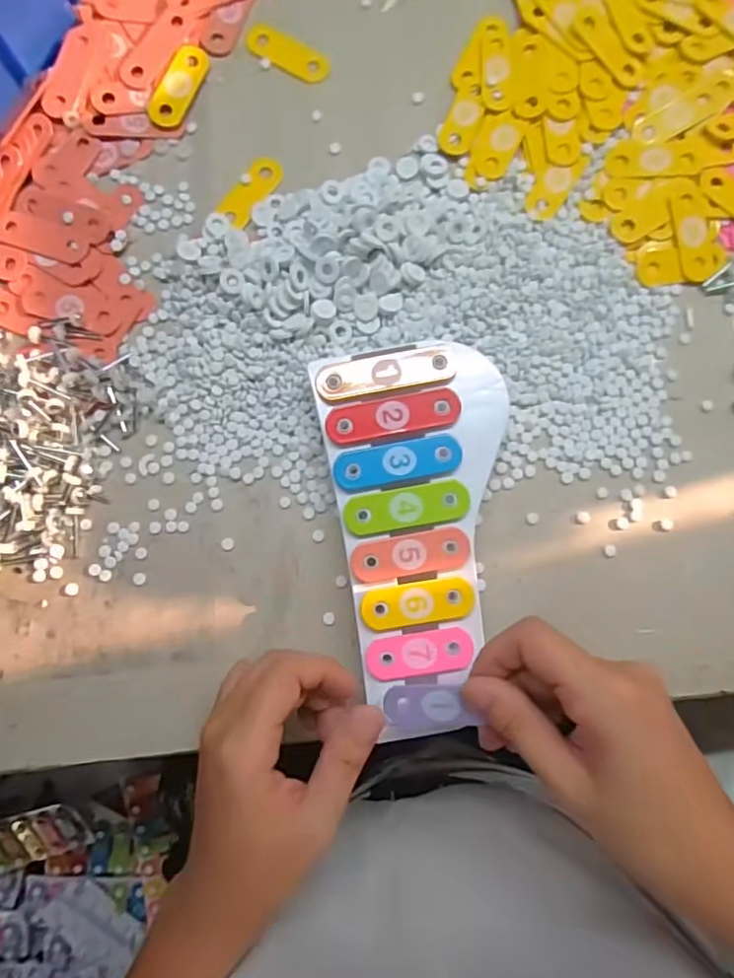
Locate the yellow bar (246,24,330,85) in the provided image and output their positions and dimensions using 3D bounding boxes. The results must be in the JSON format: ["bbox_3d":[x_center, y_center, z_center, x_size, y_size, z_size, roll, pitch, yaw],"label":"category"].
[{"bbox_3d":[-0.057,-0.313,0.397,0.063,0.004,0.023,28,84,3],"label":"yellow bar"}]

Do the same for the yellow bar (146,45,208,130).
[{"bbox_3d":[-0.132,-0.282,0.388,0.025,0.004,0.063,23,84,2],"label":"yellow bar"}]

